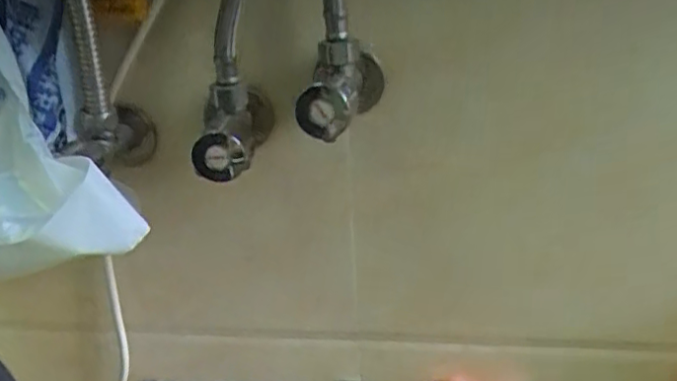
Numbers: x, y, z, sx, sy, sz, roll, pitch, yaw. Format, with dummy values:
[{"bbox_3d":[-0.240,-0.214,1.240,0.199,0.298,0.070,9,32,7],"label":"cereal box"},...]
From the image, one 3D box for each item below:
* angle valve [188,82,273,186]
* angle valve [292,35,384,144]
[{"bbox_3d":[-0.063,-0.039,0.370,0.045,0.044,0.073,-5,25,-2],"label":"angle valve"},{"bbox_3d":[0.002,-0.058,0.342,0.049,0.044,0.063,-2,25,4],"label":"angle valve"}]

